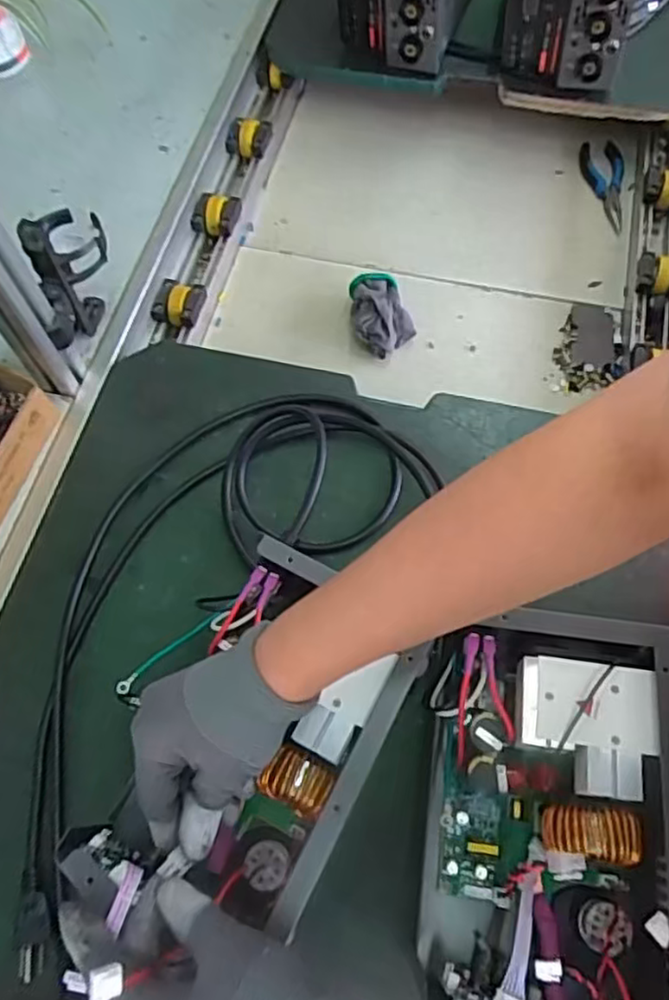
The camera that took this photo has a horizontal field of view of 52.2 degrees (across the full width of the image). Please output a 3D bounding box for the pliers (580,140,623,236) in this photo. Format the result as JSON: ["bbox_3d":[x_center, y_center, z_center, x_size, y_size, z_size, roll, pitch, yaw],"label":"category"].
[{"bbox_3d":[0.372,-0.428,0.935,0.056,0.020,0.152,4,65,4],"label":"pliers"}]

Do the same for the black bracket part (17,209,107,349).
[{"bbox_3d":[-0.255,-0.202,0.690,0.070,0.144,0.100,-12,66,-7],"label":"black bracket part"}]

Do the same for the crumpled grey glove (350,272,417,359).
[{"bbox_3d":[0.056,-0.227,0.828,0.073,0.043,0.106,-9,65,-2],"label":"crumpled grey glove"}]

